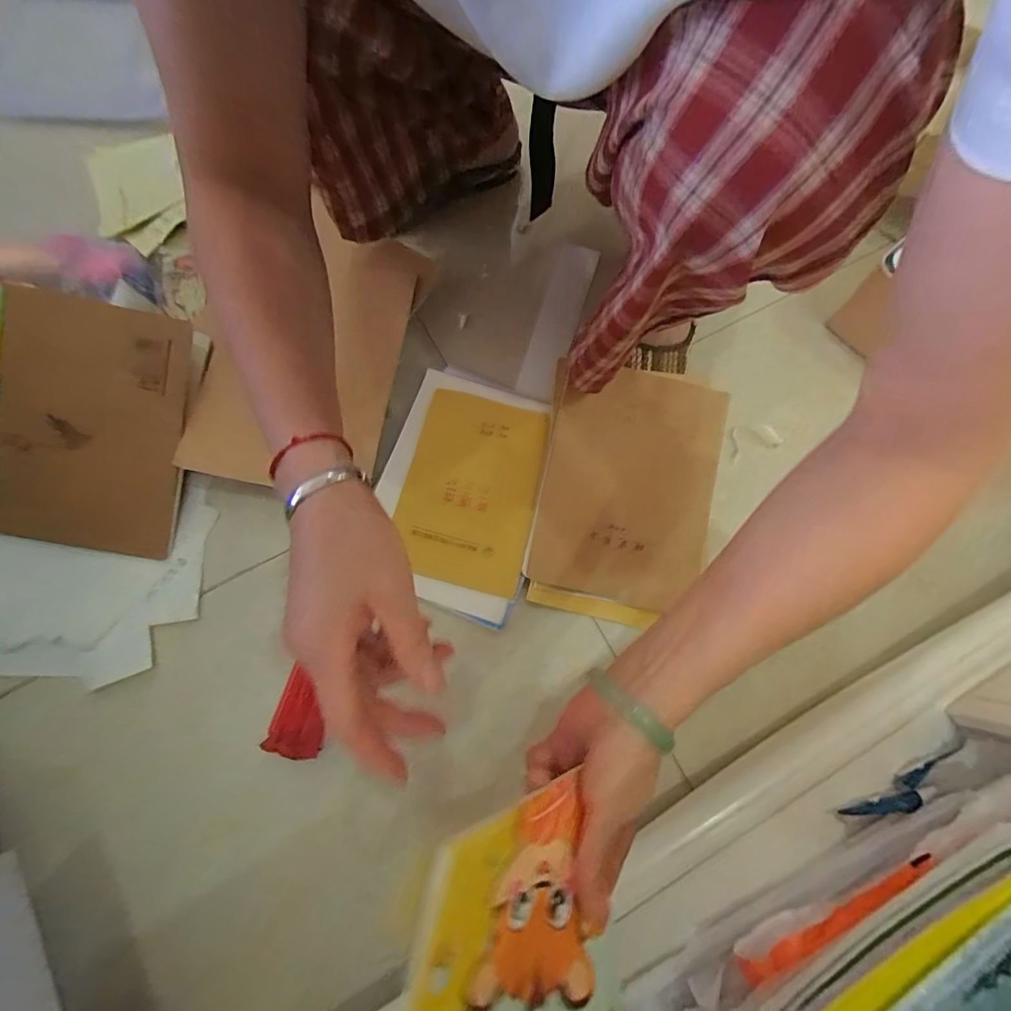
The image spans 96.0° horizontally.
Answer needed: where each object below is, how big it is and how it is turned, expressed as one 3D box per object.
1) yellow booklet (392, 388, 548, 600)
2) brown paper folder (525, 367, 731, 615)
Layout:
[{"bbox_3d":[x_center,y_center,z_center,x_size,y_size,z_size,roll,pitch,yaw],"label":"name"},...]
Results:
[{"bbox_3d":[-0.038,-0.020,0.506,0.140,0.010,0.211,13,77,1],"label":"yellow booklet"},{"bbox_3d":[0.135,-0.027,0.498,0.182,0.015,0.255,15,81,-3],"label":"brown paper folder"}]

